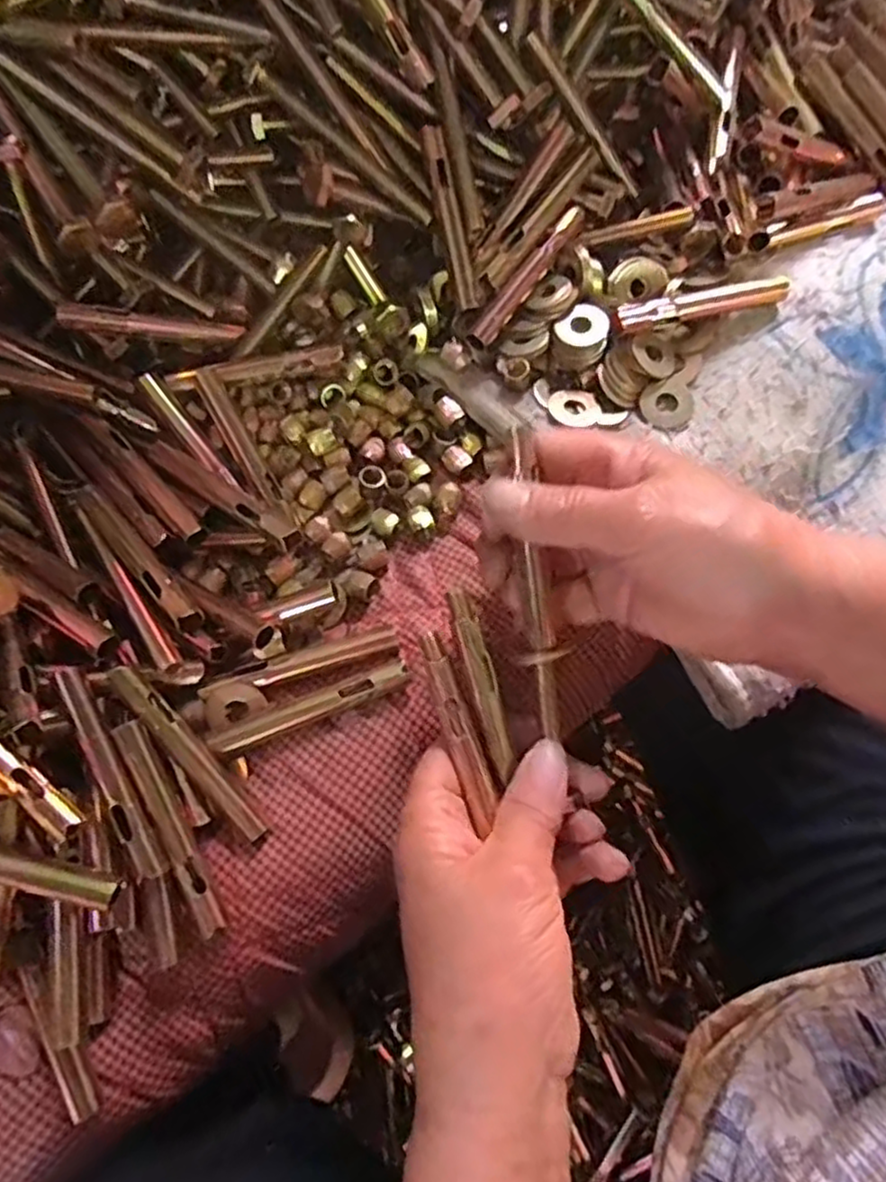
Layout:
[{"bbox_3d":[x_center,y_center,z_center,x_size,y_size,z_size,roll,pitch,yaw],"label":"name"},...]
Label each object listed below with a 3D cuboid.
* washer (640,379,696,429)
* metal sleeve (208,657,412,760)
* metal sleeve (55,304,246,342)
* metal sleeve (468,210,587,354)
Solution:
[{"bbox_3d":[0.105,-0.087,0.333,0.023,0.004,0.024,-17,74,-5],"label":"washer"},{"bbox_3d":[-0.053,0.048,0.289,0.081,0.009,0.011,-21,75,-7],"label":"metal sleeve"},{"bbox_3d":[-0.133,-0.122,0.329,0.080,0.008,0.010,-7,71,-35],"label":"metal sleeve"},{"bbox_3d":[0.039,-0.147,0.335,0.012,0.011,0.087,35,76,9],"label":"metal sleeve"}]

